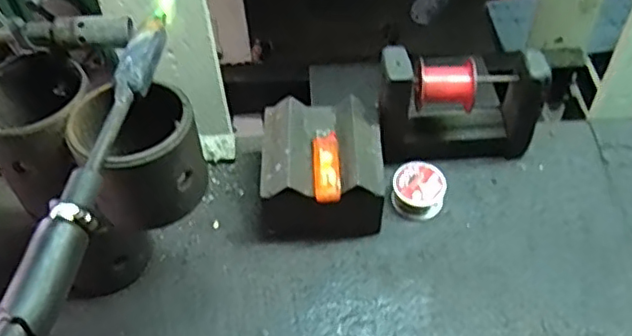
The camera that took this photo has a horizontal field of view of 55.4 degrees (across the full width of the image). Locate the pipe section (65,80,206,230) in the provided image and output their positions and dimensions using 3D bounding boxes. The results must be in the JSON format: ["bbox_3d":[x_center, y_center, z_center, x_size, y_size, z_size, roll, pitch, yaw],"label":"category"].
[{"bbox_3d":[-0.133,-0.010,0.455,0.087,0.084,0.088,-32,55,-23],"label":"pipe section"}]

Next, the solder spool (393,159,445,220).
[{"bbox_3d":[0.110,0.023,0.646,0.053,0.033,0.055,-1,49,2],"label":"solder spool"}]

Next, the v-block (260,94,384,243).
[{"bbox_3d":[0.006,0.007,0.628,0.124,0.098,0.127,2,49,4],"label":"v-block"}]

